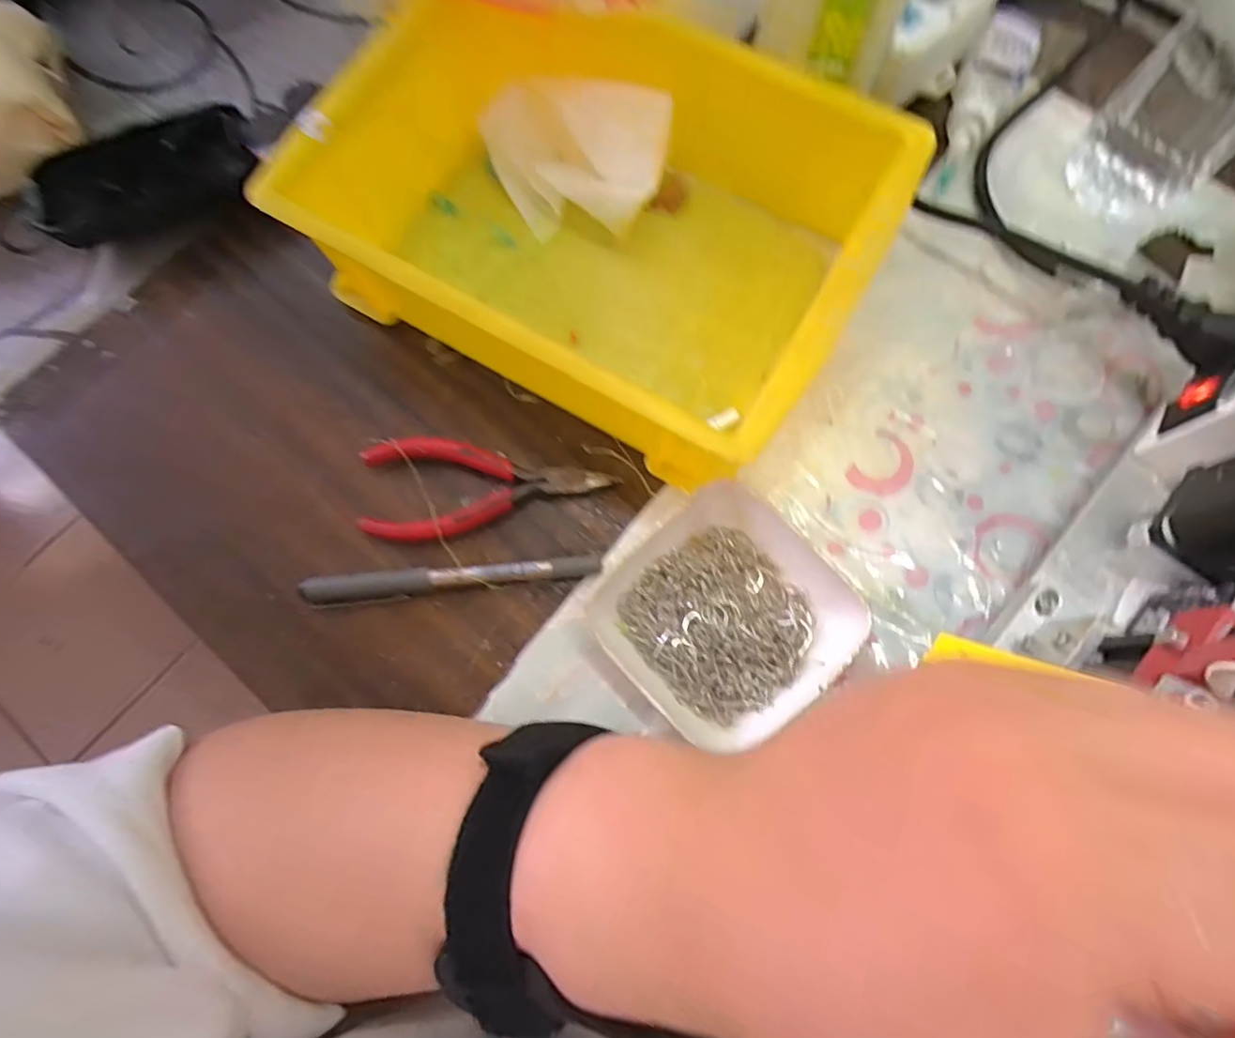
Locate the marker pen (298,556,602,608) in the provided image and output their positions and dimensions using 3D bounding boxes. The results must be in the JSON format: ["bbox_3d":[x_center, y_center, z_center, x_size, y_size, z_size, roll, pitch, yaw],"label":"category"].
[{"bbox_3d":[-0.076,0.026,0.285,0.135,0.012,0.013,-7,77,-1],"label":"marker pen"}]

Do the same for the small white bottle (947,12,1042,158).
[{"bbox_3d":[0.204,-0.238,0.339,0.032,0.019,0.094,30,79,7],"label":"small white bottle"}]

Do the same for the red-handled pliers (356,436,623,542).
[{"bbox_3d":[-0.062,-0.014,0.293,0.115,0.015,0.049,0,77,1],"label":"red-handled pliers"}]

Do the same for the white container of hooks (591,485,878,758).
[{"bbox_3d":[0.048,0.045,0.273,0.093,0.022,0.096,-42,80,-8],"label":"white container of hooks"}]

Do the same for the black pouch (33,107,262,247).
[{"bbox_3d":[-0.248,-0.179,0.325,0.106,0.030,0.046,-19,78,-4],"label":"black pouch"}]

